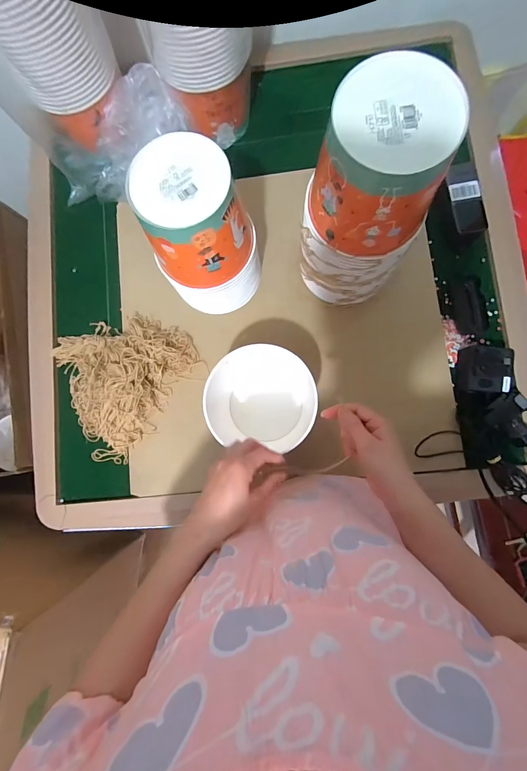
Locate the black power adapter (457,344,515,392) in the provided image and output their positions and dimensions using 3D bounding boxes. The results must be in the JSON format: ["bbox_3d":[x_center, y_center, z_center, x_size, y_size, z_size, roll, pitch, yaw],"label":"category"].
[{"bbox_3d":[0.381,-0.026,0.568,0.074,0.046,0.079,6,84,4],"label":"black power adapter"}]

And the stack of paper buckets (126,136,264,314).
[{"bbox_3d":[-0.087,-0.225,0.505,0.140,0.209,0.155,-20,82,1],"label":"stack of paper buckets"}]

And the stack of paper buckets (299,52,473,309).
[{"bbox_3d":[0.135,-0.239,0.475,0.152,0.309,0.141,18,85,6],"label":"stack of paper buckets"}]

